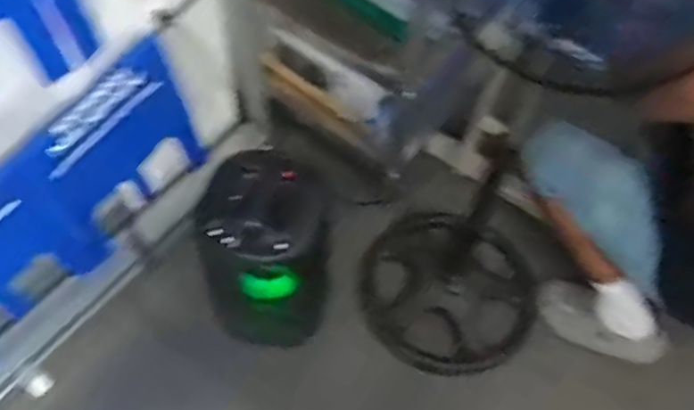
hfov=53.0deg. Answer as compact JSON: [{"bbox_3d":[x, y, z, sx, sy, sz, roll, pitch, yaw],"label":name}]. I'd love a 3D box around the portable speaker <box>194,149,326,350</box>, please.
[{"bbox_3d":[-0.161,0.103,1.466,0.232,0.467,0.245,1,57,-2],"label":"portable speaker"}]

